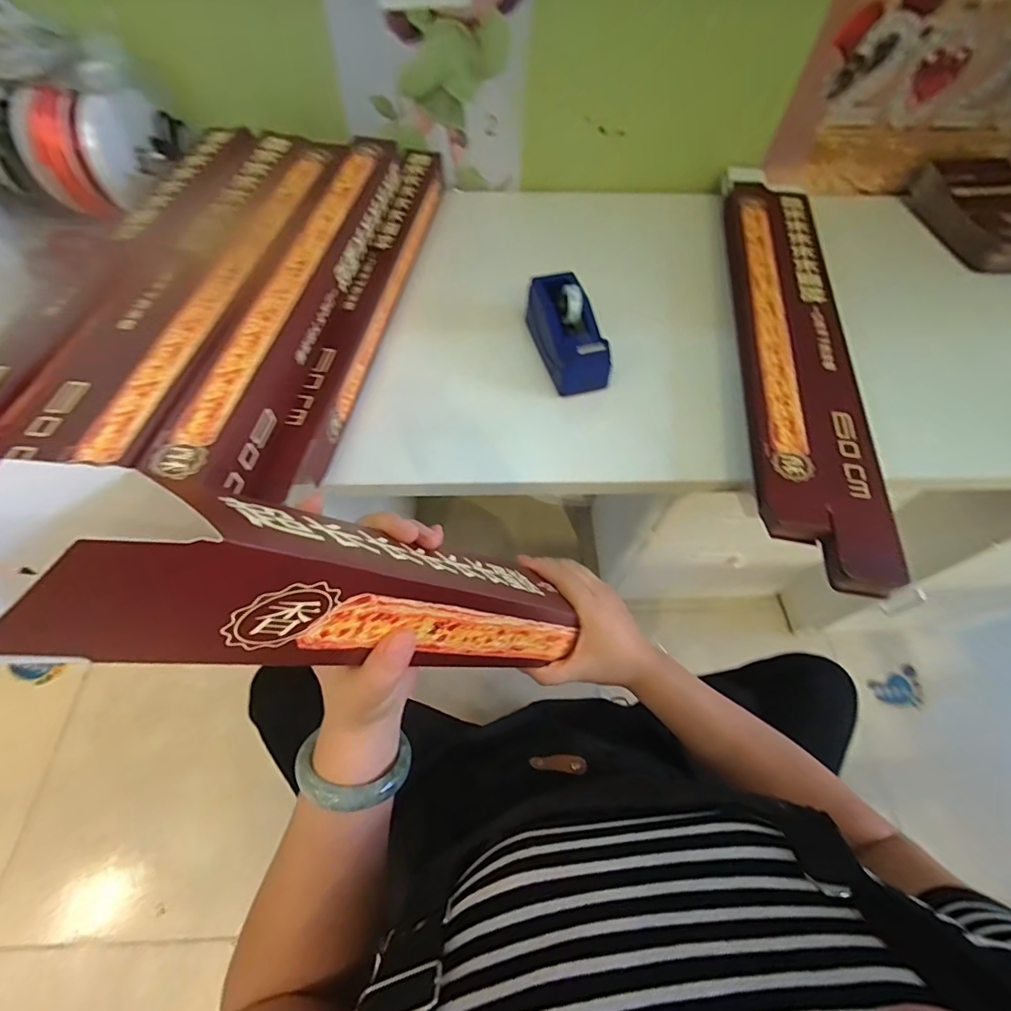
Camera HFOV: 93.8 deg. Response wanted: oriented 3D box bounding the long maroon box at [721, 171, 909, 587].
[{"bbox_3d":[0.350,-0.212,0.590,0.124,0.053,0.658,7,58,4],"label":"long maroon box"}]

